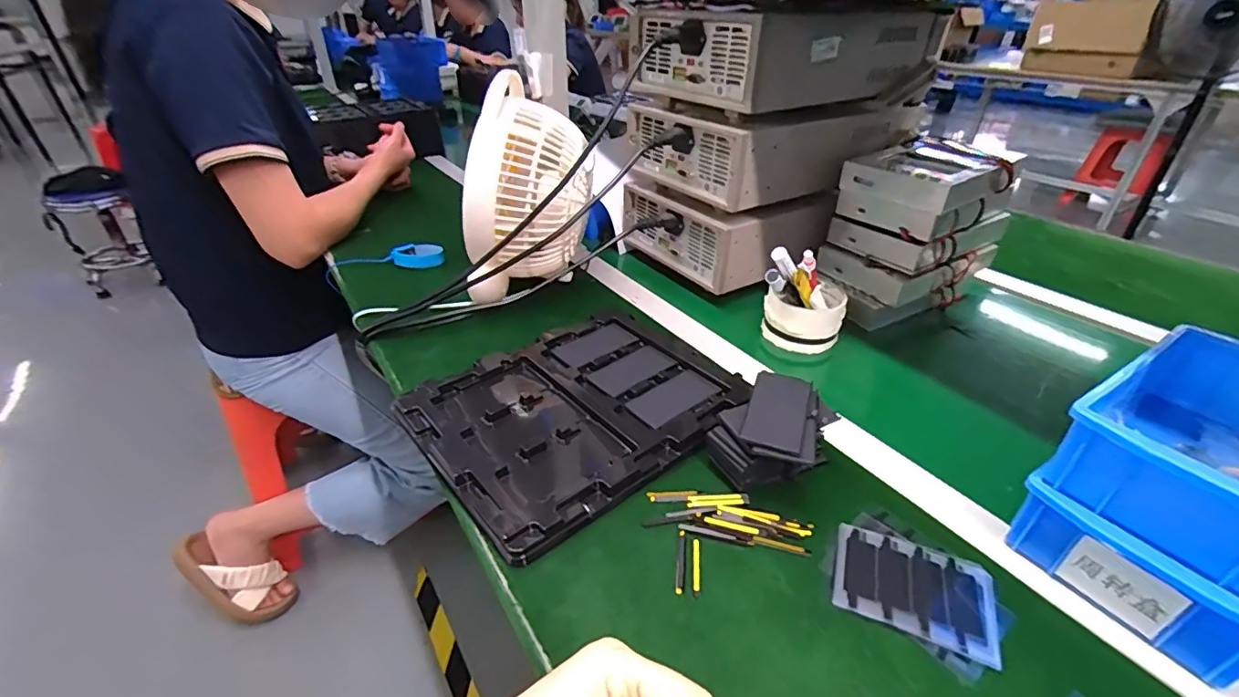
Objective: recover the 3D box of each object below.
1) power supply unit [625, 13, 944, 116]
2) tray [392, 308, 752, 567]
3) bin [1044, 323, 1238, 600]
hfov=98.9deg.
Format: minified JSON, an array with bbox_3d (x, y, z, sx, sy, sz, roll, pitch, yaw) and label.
[{"bbox_3d":[0.206,-0.370,0.657,0.312,0.095,0.217,-22,40,-28],"label":"power supply unit"},{"bbox_3d":[-0.037,0.048,0.491,0.268,0.025,0.212,-25,42,-31],"label":"tray"},{"bbox_3d":[0.392,0.063,0.338,0.199,0.068,0.121,-21,39,-26],"label":"bin"}]

